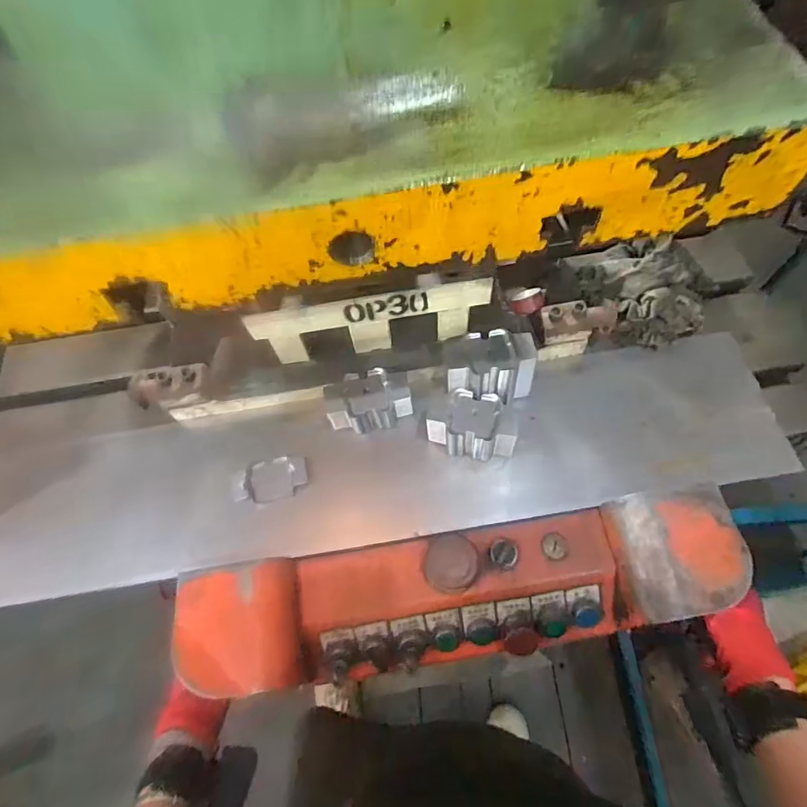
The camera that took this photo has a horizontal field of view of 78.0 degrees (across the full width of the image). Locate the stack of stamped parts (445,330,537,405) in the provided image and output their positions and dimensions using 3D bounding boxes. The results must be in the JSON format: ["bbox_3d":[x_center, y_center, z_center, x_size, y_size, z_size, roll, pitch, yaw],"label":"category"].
[{"bbox_3d":[0.107,-0.040,0.611,0.110,0.074,0.069,-7,63,0],"label":"stack of stamped parts"}]

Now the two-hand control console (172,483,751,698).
[{"bbox_3d":[0.061,0.209,0.551,0.571,0.093,0.125,-9,63,0],"label":"two-hand control console"}]

